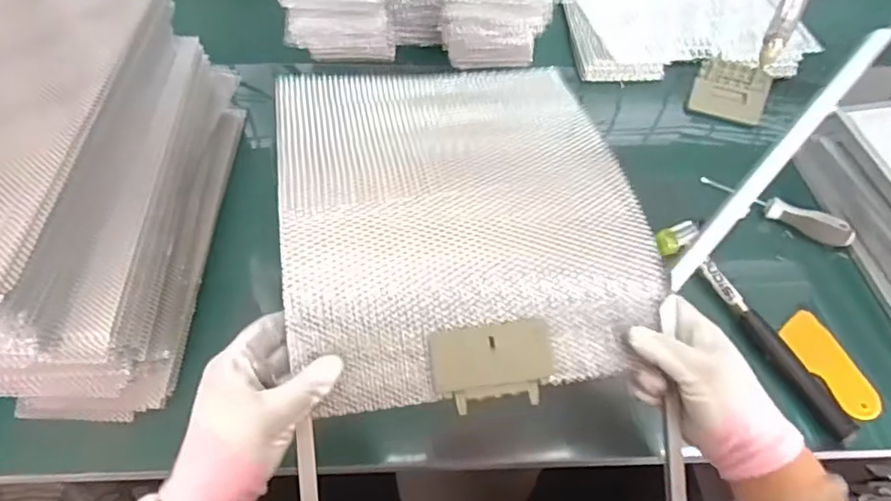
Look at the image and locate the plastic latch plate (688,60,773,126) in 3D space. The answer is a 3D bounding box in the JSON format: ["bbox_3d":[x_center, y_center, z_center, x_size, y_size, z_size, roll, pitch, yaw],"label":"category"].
[{"bbox_3d":[0.356,-0.201,0.746,0.085,0.005,0.087,18,71,13],"label":"plastic latch plate"}]

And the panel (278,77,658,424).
[{"bbox_3d":[0.008,-0.049,0.485,0.269,0.049,0.315,-8,57,-8],"label":"panel"}]

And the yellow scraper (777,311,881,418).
[{"bbox_3d":[0.363,0.108,0.565,0.039,0.007,0.104,-27,62,3],"label":"yellow scraper"}]

